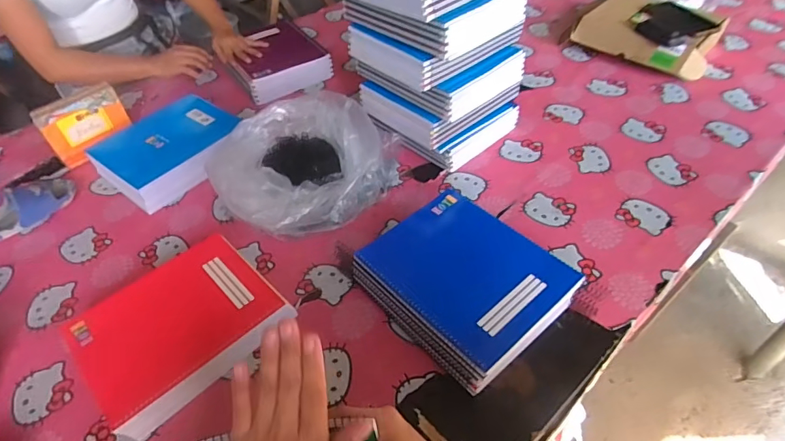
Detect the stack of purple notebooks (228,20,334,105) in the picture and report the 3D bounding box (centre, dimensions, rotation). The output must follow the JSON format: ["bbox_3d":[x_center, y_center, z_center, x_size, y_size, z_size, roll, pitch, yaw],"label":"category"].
[{"bbox_3d":[-0.304,-0.419,1.204,0.216,0.072,0.293,-24,48,-18],"label":"stack of purple notebooks"}]

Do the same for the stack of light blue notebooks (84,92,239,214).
[{"bbox_3d":[-0.433,-0.143,0.941,0.209,0.071,0.263,32,56,31],"label":"stack of light blue notebooks"}]

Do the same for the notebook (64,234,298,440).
[{"bbox_3d":[-0.302,0.149,0.674,0.255,0.042,0.219,-34,52,-25],"label":"notebook"}]

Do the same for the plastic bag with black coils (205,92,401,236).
[{"bbox_3d":[-0.164,-0.114,0.853,0.280,0.138,0.356,27,53,27],"label":"plastic bag with black coils"}]

